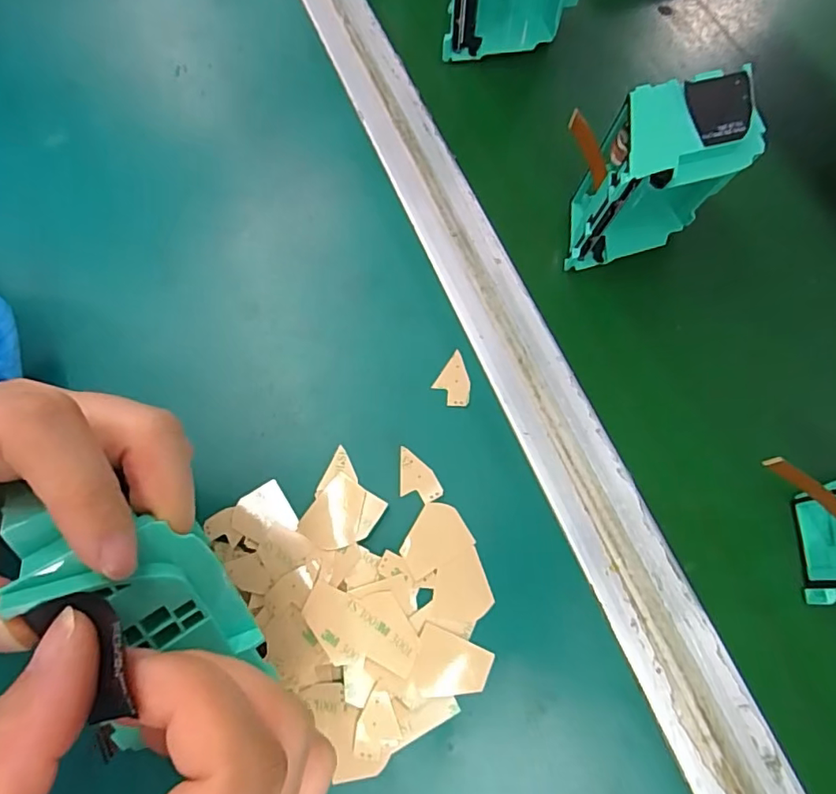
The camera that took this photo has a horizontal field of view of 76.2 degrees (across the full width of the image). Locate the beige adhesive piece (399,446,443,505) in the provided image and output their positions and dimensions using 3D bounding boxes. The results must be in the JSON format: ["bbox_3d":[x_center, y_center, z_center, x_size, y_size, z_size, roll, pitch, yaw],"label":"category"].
[{"bbox_3d":[0.001,0.034,0.232,0.018,0.004,0.023,-1,70,1],"label":"beige adhesive piece"}]

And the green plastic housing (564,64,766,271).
[{"bbox_3d":[0.104,-0.099,0.244,0.070,0.078,0.047,-15,70,-7],"label":"green plastic housing"}]

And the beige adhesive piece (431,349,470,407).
[{"bbox_3d":[0.019,-0.007,0.246,0.018,0.004,0.022,33,72,11],"label":"beige adhesive piece"}]

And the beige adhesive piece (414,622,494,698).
[{"bbox_3d":[0.012,0.104,0.203,0.028,0.004,0.023,22,70,7],"label":"beige adhesive piece"}]

